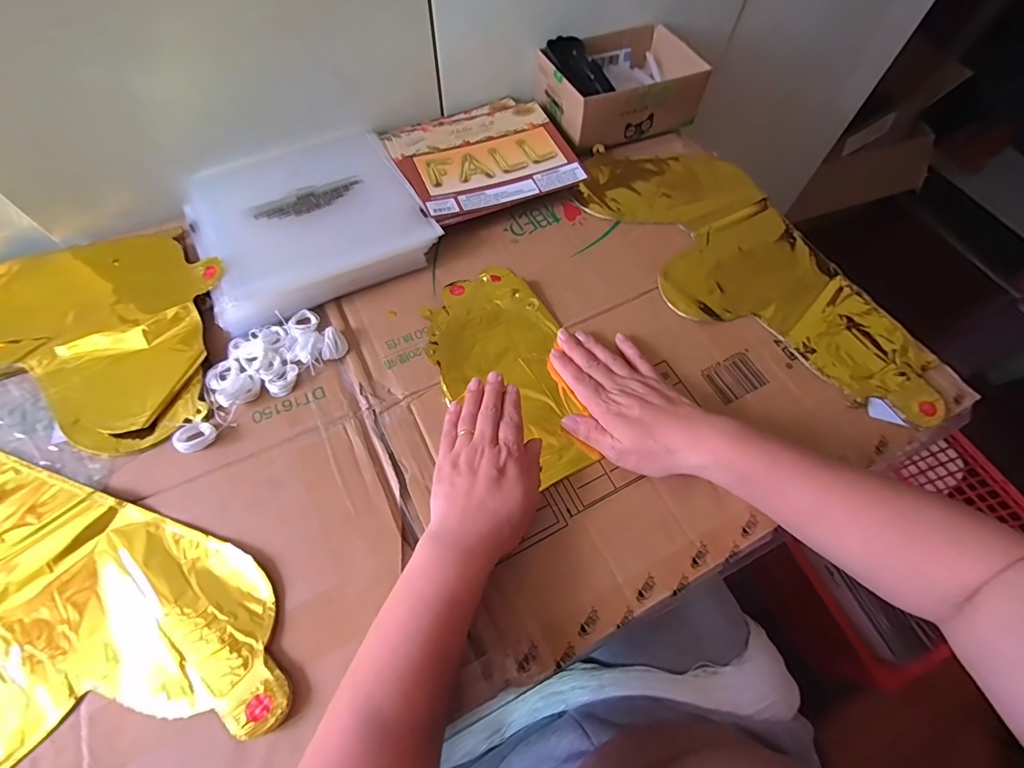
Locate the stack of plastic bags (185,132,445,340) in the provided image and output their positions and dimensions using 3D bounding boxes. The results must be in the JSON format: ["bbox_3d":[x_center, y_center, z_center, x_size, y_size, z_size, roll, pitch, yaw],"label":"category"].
[{"bbox_3d":[-0.219,-0.179,0.484,0.224,0.028,0.215,-27,67,-15],"label":"stack of plastic bags"}]

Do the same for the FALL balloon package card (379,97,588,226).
[{"bbox_3d":[-0.036,-0.277,0.537,0.194,0.010,0.183,-22,64,-13],"label":"FALL balloon package card"}]

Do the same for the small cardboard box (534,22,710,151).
[{"bbox_3d":[0.138,-0.388,0.584,0.191,0.070,0.141,-17,65,-10],"label":"small cardboard box"}]

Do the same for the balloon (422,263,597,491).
[{"bbox_3d":[-0.005,-0.016,0.427,0.123,0.014,0.228,-22,66,-12],"label":"balloon"}]

